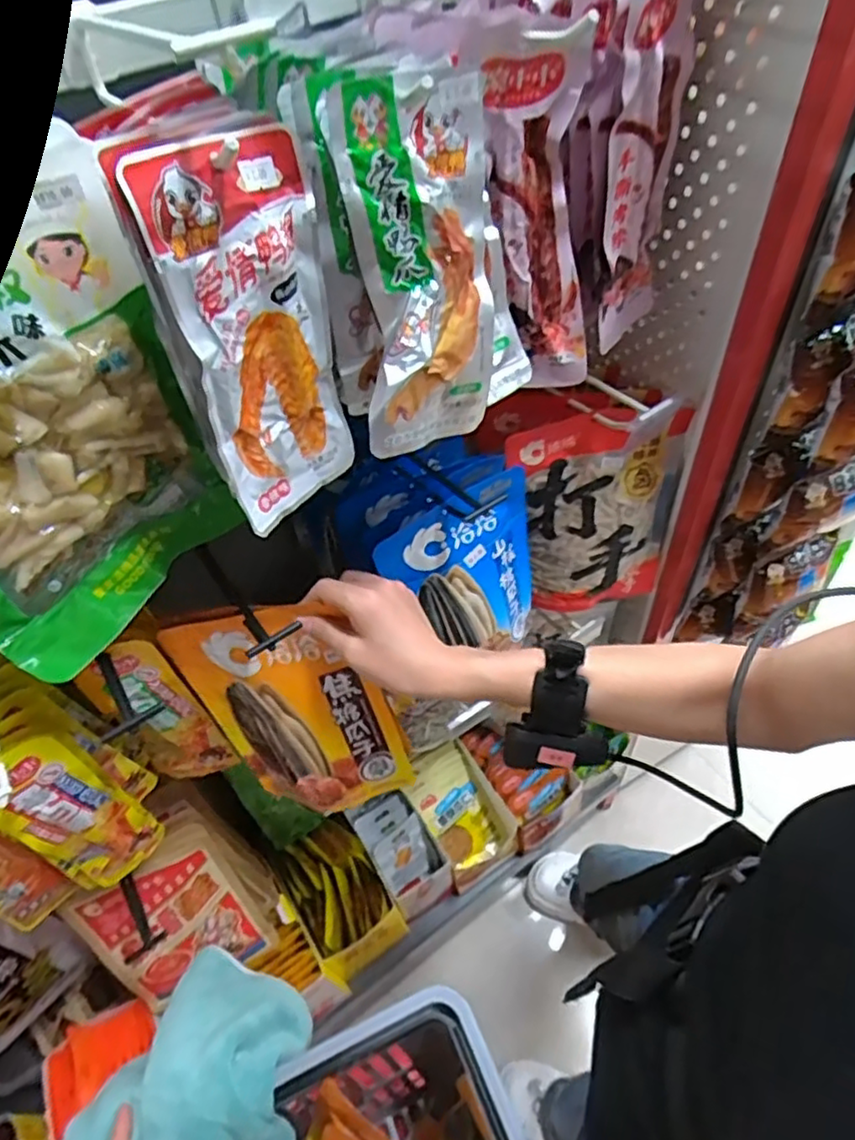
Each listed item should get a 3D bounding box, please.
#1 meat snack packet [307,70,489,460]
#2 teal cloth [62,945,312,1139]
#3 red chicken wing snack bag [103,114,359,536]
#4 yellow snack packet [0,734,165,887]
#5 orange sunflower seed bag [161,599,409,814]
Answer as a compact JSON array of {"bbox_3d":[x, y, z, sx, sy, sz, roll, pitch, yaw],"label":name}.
[{"bbox_3d":[-0.003,-0.165,0.362,0.094,0.188,0.024,-21,31,-26],"label":"meat snack packet"},{"bbox_3d":[-0.156,0.373,0.473,0.149,0.132,0.157,9,53,13],"label":"teal cloth"},{"bbox_3d":[-0.090,-0.119,0.352,0.022,0.190,0.093,27,54,32],"label":"red chicken wing snack bag"},{"bbox_3d":[-0.283,0.202,0.533,0.025,0.208,0.068,30,60,26],"label":"yellow snack packet"},{"bbox_3d":[-0.111,0.118,0.541,0.147,0.206,0.022,-11,29,16],"label":"orange sunflower seed bag"}]

